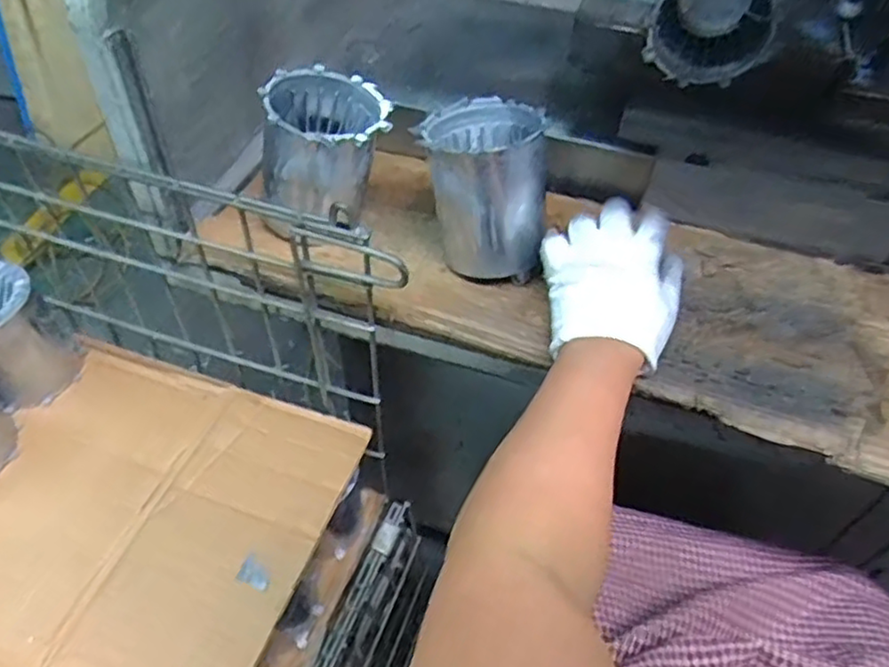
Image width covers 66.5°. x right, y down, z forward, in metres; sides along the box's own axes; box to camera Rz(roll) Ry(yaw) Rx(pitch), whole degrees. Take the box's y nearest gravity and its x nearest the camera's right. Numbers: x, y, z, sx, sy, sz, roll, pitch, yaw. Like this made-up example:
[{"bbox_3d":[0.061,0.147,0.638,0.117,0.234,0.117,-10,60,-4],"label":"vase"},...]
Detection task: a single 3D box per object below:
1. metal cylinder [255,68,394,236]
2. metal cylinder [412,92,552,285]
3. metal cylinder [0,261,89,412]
[{"bbox_3d":[-0.096,-0.153,0.569,0.090,0.109,0.097,7,51,3],"label":"metal cylinder"},{"bbox_3d":[0.030,-0.124,0.556,0.101,0.103,0.112,1,51,-1],"label":"metal cylinder"},{"bbox_3d":[-0.409,-0.001,0.639,0.090,0.122,0.085,1,51,-1],"label":"metal cylinder"}]

